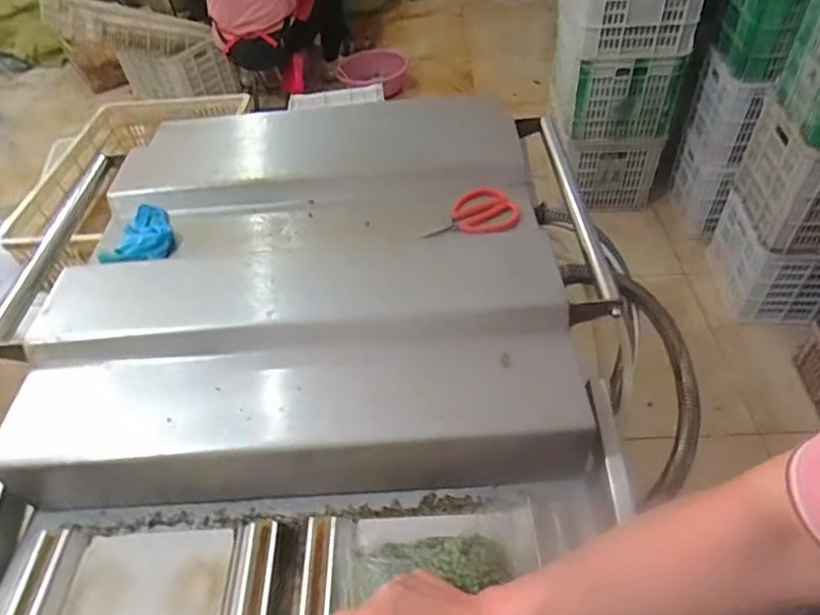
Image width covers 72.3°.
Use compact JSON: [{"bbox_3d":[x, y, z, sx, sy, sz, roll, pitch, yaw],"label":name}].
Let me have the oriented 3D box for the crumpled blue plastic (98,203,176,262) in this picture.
[{"bbox_3d":[-0.367,-0.104,0.780,0.077,0.030,0.135,-3,47,4],"label":"crumpled blue plastic"}]

